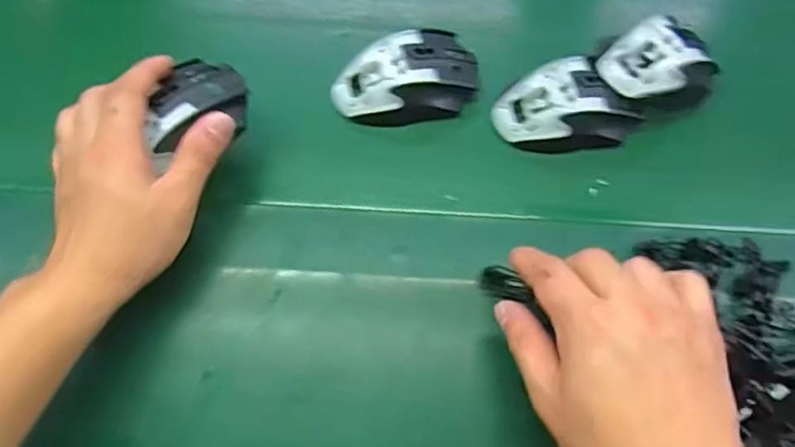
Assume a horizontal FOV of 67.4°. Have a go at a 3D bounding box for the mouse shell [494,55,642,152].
[{"bbox_3d":[0.134,-0.093,0.466,0.110,0.034,0.065,-7,66,-5],"label":"mouse shell"}]

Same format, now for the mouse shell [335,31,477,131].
[{"bbox_3d":[0.008,-0.116,0.476,0.114,0.038,0.063,-18,67,-10],"label":"mouse shell"}]

